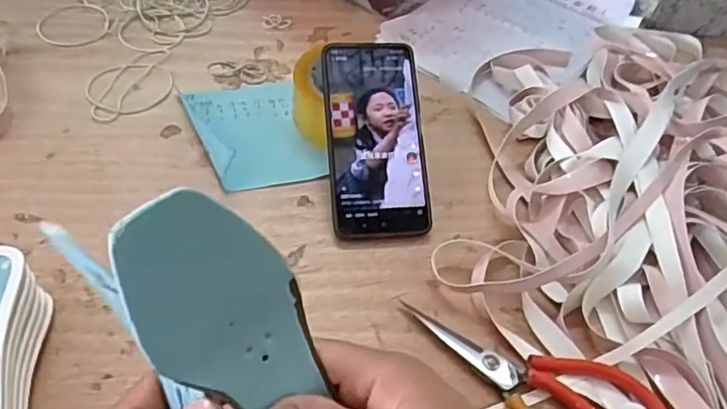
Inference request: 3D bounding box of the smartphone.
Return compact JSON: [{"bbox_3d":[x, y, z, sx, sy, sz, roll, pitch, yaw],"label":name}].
[{"bbox_3d":[0.009,-0.056,0.493,0.078,0.012,0.163,-3,78,-9],"label":"smartphone"}]

